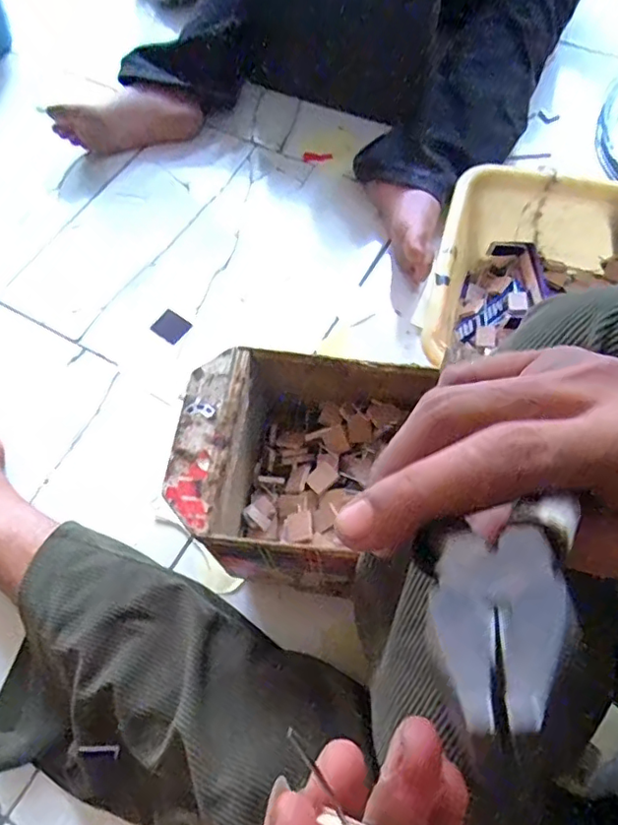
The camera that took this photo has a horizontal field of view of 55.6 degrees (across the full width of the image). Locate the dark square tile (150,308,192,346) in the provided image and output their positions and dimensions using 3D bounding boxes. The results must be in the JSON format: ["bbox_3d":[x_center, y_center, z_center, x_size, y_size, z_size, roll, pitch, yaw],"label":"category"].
[{"bbox_3d":[-0.167,-0.104,0.707,0.040,0.004,0.036,32,69,16],"label":"dark square tile"}]

